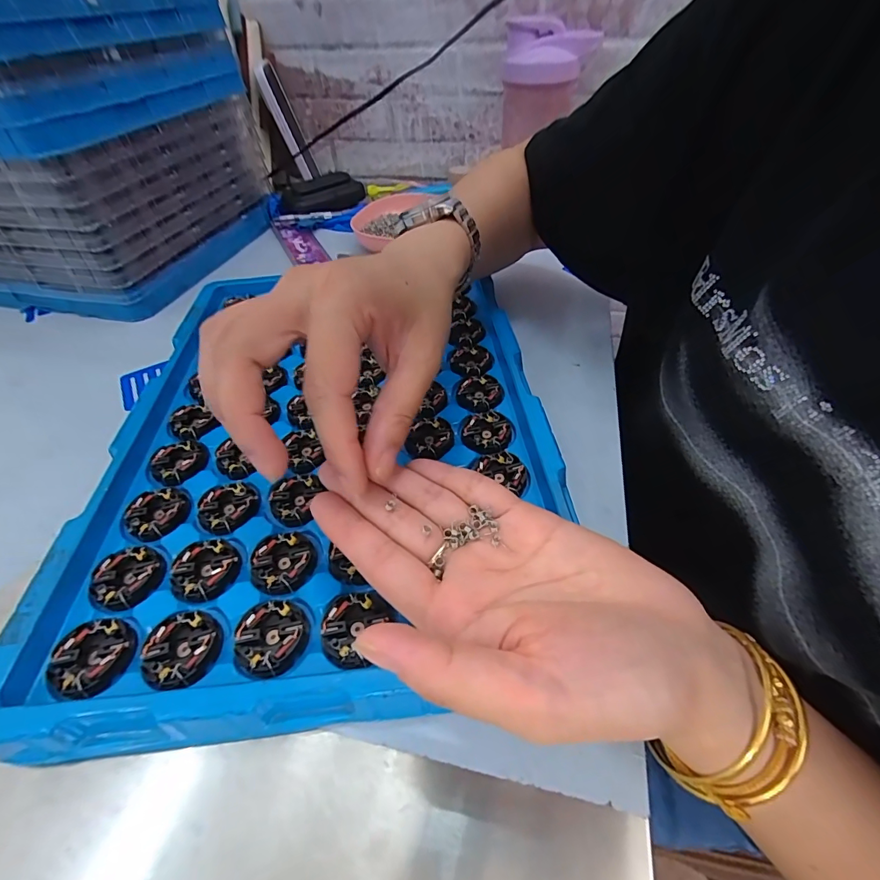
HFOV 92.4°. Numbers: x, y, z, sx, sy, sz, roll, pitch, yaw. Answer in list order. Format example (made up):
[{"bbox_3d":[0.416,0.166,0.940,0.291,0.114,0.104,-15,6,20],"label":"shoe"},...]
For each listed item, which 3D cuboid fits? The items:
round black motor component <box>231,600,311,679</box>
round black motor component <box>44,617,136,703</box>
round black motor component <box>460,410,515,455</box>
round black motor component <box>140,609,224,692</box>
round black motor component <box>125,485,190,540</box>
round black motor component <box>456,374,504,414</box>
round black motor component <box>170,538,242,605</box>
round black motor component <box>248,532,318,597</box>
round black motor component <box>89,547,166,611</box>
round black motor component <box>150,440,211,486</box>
[{"bbox_3d":[-0.077,0.090,0.194,0.031,0.007,0.032,-1,48,1],"label":"round black motor component"},{"bbox_3d":[-0.156,0.097,0.189,0.030,0.008,0.033,-1,48,1],"label":"round black motor component"},{"bbox_3d":[0.030,-0.006,0.277,0.033,0.007,0.036,-1,48,1],"label":"round black motor component"},{"bbox_3d":[-0.116,0.094,0.191,0.031,0.007,0.033,-1,48,1],"label":"round black motor component"},{"bbox_3d":[-0.162,0.041,0.242,0.034,0.005,0.032,-1,48,1],"label":"round black motor component"},{"bbox_3d":[0.027,-0.034,0.301,0.033,0.006,0.033,-1,48,1],"label":"round black motor component"},{"bbox_3d":[-0.120,0.066,0.217,0.031,0.007,0.033,-1,48,1],"label":"round black motor component"},{"bbox_3d":[-0.081,0.063,0.219,0.032,0.008,0.031,-1,48,1],"label":"round black motor component"},{"bbox_3d":[-0.160,0.070,0.216,0.031,0.008,0.033,-1,48,1],"label":"round black motor component"},{"bbox_3d":[-0.164,0.013,0.269,0.032,0.006,0.033,-1,48,1],"label":"round black motor component"}]

